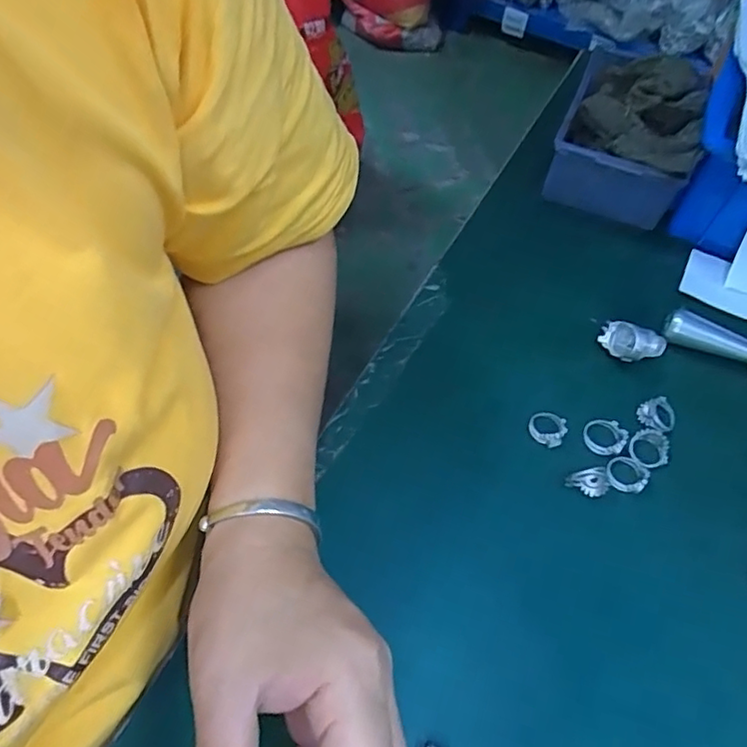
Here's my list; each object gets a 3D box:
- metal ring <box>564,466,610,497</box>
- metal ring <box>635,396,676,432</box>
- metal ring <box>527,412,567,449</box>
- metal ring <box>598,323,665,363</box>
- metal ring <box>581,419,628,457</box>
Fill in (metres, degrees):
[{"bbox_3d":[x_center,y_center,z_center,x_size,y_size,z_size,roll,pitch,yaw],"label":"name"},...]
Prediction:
[{"bbox_3d":[0.120,0.062,0.323,0.021,0.012,0.015,-13,59,-11],"label":"metal ring"},{"bbox_3d":[0.172,0.025,0.348,0.022,0.005,0.021,1,57,-2],"label":"metal ring"},{"bbox_3d":[0.104,0.032,0.342,0.021,0.008,0.020,1,57,-2],"label":"metal ring"},{"bbox_3d":[0.166,-0.017,0.368,0.041,0.022,0.021,16,58,7],"label":"metal ring"},{"bbox_3d":[0.137,0.036,0.338,0.022,0.006,0.023,1,57,-2],"label":"metal ring"}]

